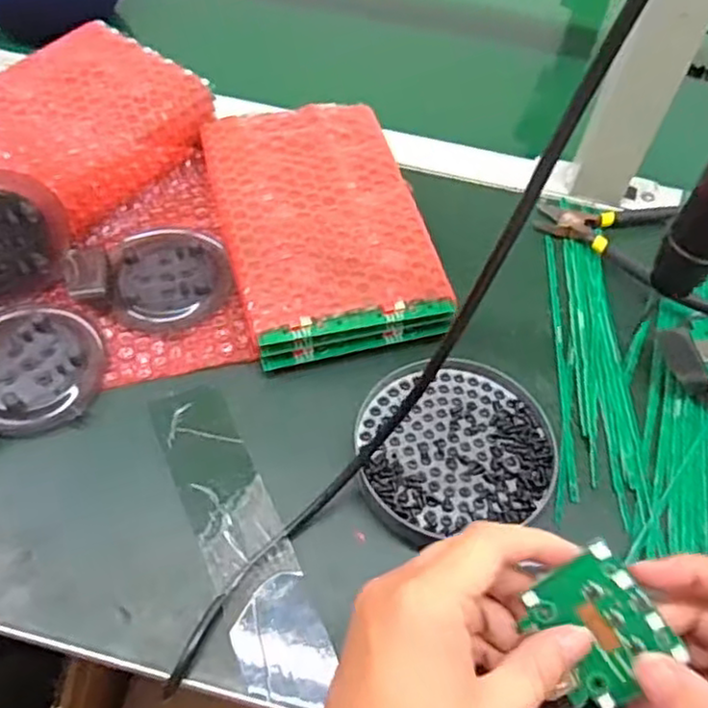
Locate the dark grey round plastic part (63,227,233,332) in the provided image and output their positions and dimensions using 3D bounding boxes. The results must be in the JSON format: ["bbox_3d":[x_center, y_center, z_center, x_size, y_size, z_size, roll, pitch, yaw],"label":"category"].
[{"bbox_3d":[-0.134,-0.051,0.455,0.099,0.018,0.080,-17,58,-15],"label":"dark grey round plastic part"}]

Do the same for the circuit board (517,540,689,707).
[{"bbox_3d":[0.105,0.118,0.296,0.050,0.004,0.057,-37,80,8],"label":"circuit board"}]

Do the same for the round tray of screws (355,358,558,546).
[{"bbox_3d":[0.057,0.052,0.401,0.110,0.014,0.105,2,55,-3],"label":"round tray of screws"}]

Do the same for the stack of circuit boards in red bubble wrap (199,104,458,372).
[{"bbox_3d":[-0.025,-0.091,0.482,0.132,0.043,0.205,-10,57,-11],"label":"stack of circuit boards in red bubble wrap"}]

